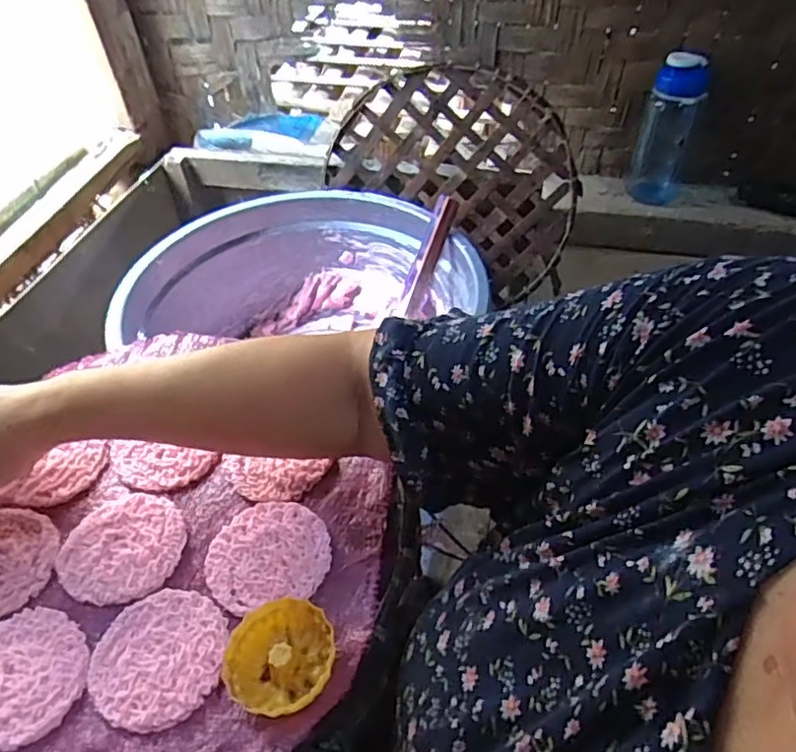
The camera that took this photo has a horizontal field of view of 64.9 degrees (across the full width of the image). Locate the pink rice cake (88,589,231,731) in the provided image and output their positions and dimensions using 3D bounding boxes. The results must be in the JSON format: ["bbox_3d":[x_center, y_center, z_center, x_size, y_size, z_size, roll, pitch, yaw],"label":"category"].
[{"bbox_3d":[-0.140,0.163,0.368,0.078,0.006,0.077,-3,45,3],"label":"pink rice cake"}]

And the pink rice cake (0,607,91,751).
[{"bbox_3d":[-0.224,0.175,0.366,0.078,0.007,0.075,-3,45,3],"label":"pink rice cake"}]

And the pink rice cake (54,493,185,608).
[{"bbox_3d":[-0.185,0.113,0.420,0.078,0.004,0.076,-3,45,3],"label":"pink rice cake"}]

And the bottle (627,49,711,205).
[{"bbox_3d":[0.367,-0.335,0.852,0.071,0.193,0.075,11,47,15],"label":"bottle"}]

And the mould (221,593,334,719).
[{"bbox_3d":[-0.066,0.159,0.354,0.060,0.020,0.059,-3,45,3],"label":"mould"}]

